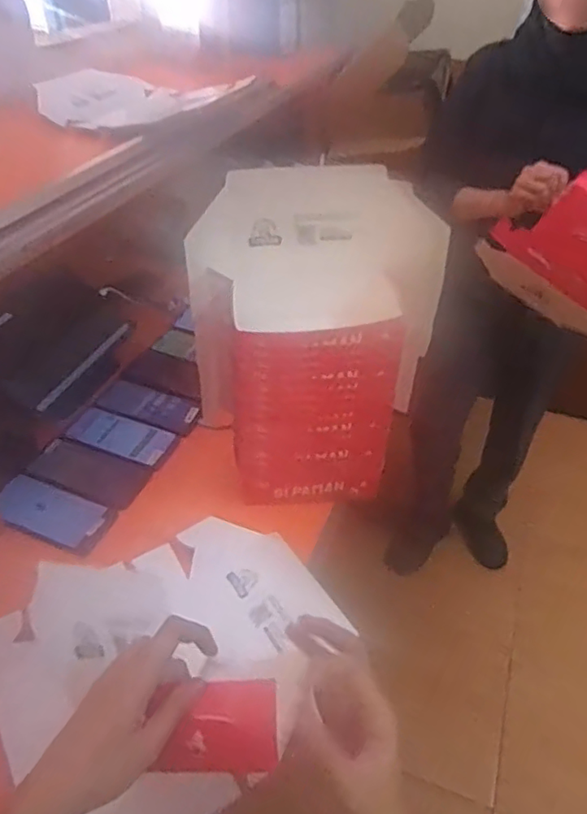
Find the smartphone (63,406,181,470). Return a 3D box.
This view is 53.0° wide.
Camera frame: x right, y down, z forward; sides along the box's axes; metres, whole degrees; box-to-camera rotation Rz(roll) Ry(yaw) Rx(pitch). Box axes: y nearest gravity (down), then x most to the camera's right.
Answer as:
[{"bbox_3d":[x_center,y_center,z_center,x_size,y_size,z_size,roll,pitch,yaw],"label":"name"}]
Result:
[{"bbox_3d":[-0.249,0.044,0.871,0.159,0.012,0.072,17,50,11],"label":"smartphone"}]

